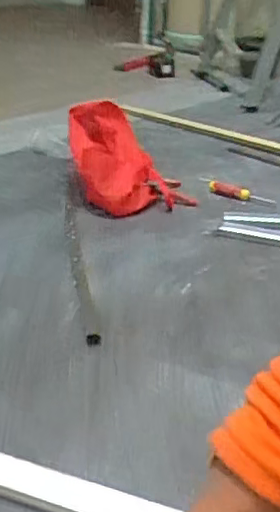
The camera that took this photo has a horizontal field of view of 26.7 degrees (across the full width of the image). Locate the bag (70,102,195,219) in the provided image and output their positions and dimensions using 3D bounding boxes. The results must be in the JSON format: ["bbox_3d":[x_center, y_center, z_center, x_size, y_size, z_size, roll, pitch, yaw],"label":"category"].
[{"bbox_3d":[-0.033,-0.273,1.489,0.269,0.158,0.407,-3,29,-9],"label":"bag"}]

